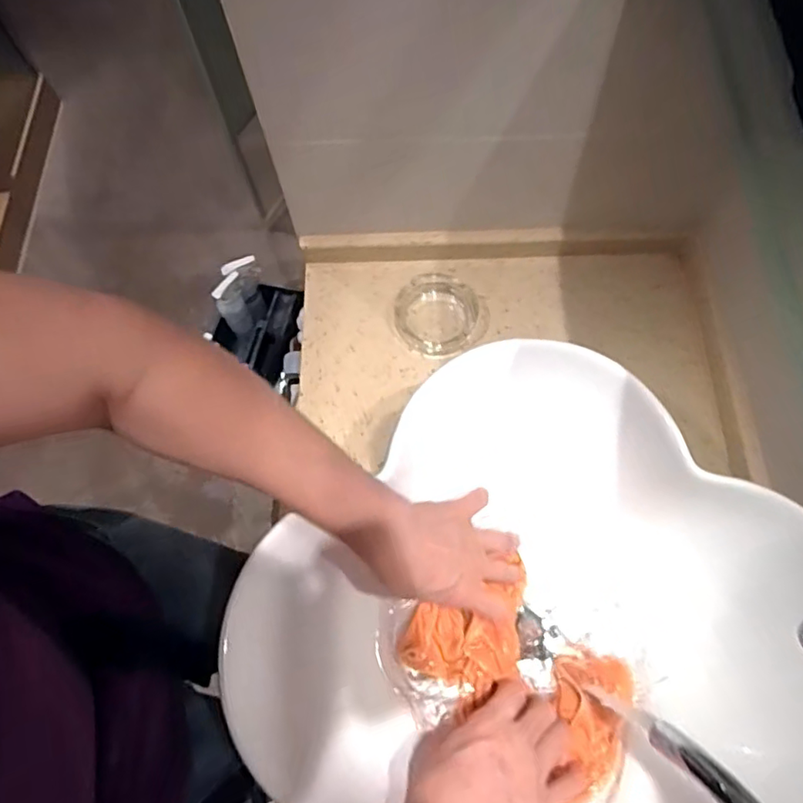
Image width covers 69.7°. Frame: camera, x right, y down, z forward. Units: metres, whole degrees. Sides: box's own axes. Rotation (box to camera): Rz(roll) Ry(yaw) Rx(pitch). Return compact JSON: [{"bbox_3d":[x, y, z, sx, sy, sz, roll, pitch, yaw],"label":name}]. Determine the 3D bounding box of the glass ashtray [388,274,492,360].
[{"bbox_3d":[0.048,-0.112,0.753,0.114,0.040,0.108,-1,70,2],"label":"glass ashtray"}]

